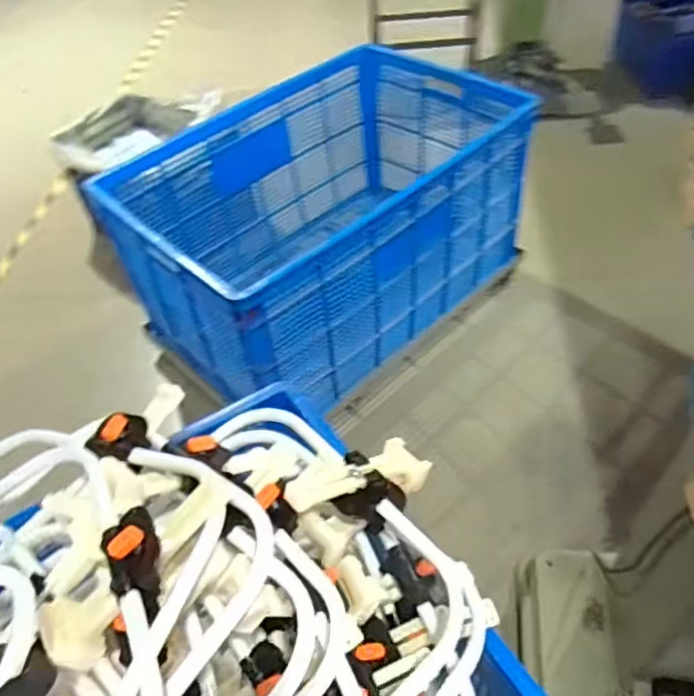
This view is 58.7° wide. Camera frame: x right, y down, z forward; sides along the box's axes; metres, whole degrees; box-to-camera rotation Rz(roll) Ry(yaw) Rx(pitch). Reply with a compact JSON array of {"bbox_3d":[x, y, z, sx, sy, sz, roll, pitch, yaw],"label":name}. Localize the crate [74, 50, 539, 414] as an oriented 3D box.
[{"bbox_3d":[-0.025,-0.389,1.804,1.136,0.539,0.698,-38,54,-25],"label":"crate"}]

